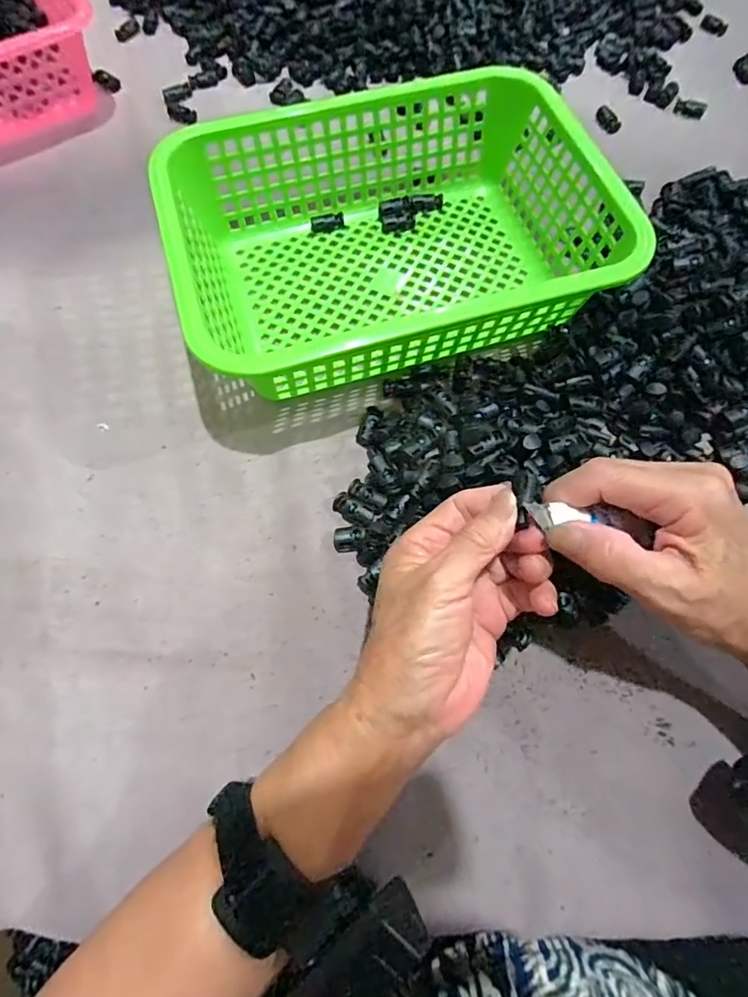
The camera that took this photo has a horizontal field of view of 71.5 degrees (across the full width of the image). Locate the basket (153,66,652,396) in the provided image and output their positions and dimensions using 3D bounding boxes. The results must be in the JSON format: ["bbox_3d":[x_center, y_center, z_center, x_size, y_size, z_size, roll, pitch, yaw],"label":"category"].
[{"bbox_3d":[0.009,-0.184,0.375,0.290,0.081,0.201,-17,68,-7],"label":"basket"}]

